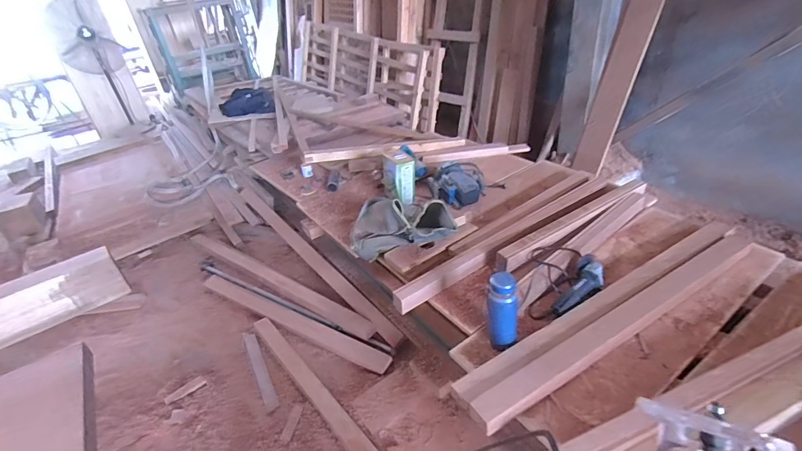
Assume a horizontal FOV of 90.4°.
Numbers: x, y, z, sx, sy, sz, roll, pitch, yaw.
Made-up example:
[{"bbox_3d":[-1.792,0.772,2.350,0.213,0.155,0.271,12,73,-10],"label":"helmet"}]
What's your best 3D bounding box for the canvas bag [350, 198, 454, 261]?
[{"bbox_3d":[-0.020,-0.012,1.601,0.431,0.243,0.192,-10,29,25],"label":"canvas bag"}]

